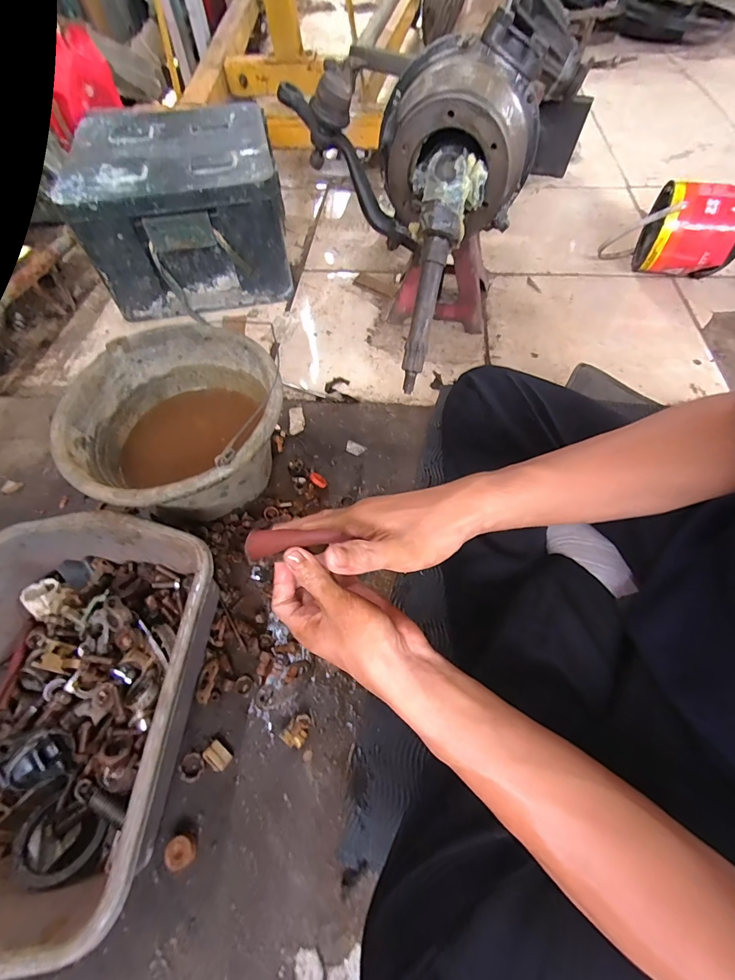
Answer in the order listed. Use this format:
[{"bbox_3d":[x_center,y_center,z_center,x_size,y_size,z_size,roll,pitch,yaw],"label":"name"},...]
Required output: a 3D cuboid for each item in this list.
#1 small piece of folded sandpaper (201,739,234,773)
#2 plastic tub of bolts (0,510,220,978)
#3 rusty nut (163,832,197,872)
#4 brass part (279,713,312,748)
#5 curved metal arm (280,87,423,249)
[{"bbox_3d":[-0.161,0.285,0.427,0.028,0.009,0.021,33,65,20],"label":"small piece of folded sandpaper"},{"bbox_3d":[-0.297,0.210,0.405,0.261,0.117,0.345,0,59,2],"label":"plastic tub of bolts"},{"bbox_3d":[-0.181,0.350,0.386,0.027,0.016,0.026,-1,59,1],"label":"rusty nut"},{"bbox_3d":[-0.077,0.264,0.439,0.026,0.014,0.033,29,64,18],"label":"brass part"},{"bbox_3d":[-0.023,-0.428,0.540,0.248,0.059,0.050,41,59,-25],"label":"curved metal arm"}]

